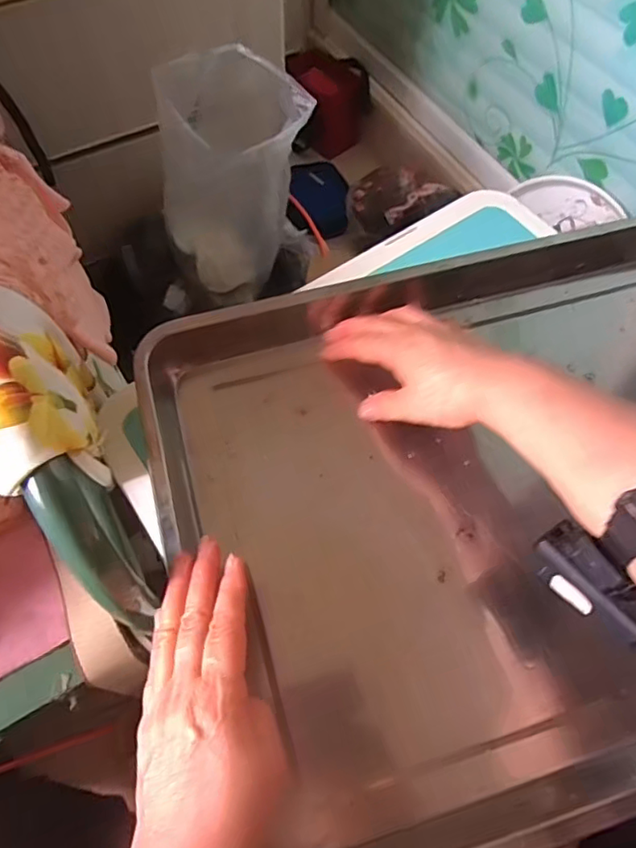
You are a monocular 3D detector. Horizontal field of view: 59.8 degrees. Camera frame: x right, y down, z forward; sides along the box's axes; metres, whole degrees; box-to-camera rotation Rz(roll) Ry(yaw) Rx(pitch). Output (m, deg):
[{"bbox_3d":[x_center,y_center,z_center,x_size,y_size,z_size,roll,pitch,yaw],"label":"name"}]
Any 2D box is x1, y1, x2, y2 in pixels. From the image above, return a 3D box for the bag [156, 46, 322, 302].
[{"bbox_3d":[-0.122,-0.346,0.810,0.215,0.298,0.161,-6,63,-4],"label":"bag"}]

